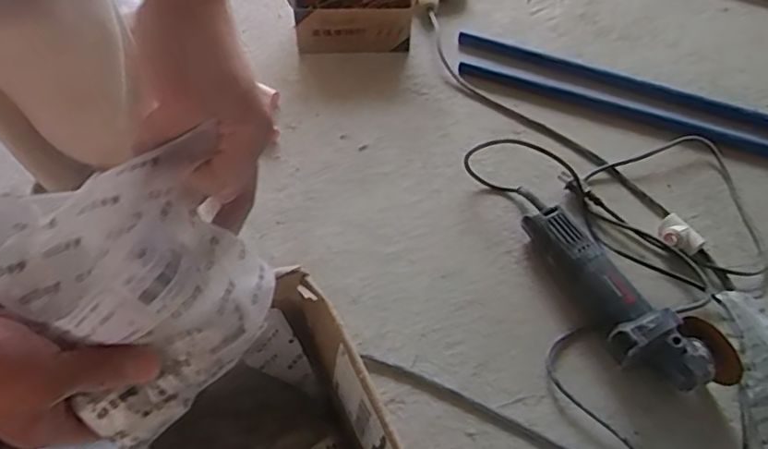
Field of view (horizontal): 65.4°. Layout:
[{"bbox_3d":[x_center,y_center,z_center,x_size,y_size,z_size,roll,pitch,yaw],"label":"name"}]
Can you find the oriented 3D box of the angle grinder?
[{"bbox_3d":[0.267,0.092,0.693,0.085,0.070,0.276,-33,64,-21],"label":"angle grinder"}]

